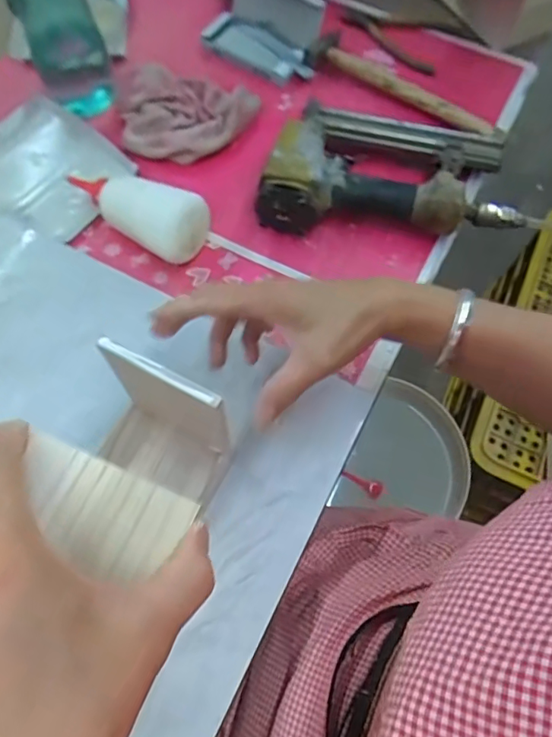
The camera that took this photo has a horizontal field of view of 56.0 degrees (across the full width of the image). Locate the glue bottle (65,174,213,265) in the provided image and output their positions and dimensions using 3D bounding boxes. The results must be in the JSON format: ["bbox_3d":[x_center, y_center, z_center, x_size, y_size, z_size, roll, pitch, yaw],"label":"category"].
[{"bbox_3d":[-0.137,-0.162,0.499,0.167,0.053,0.066,35,69,13],"label":"glue bottle"}]

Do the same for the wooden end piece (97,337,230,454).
[{"bbox_3d":[-0.075,0.024,0.368,0.094,0.122,0.007,26,67,10],"label":"wooden end piece"}]

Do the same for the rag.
[{"bbox_3d":[-0.108,-0.280,0.567,0.155,0.027,0.112,12,66,4],"label":"rag"}]

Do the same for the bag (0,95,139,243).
[{"bbox_3d":[-0.245,-0.213,0.547,0.159,0.022,0.135,26,67,10],"label":"bag"}]

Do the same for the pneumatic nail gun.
[{"bbox_3d":[0.108,-0.203,0.518,0.249,0.064,0.155,3,65,-1],"label":"pneumatic nail gun"}]

